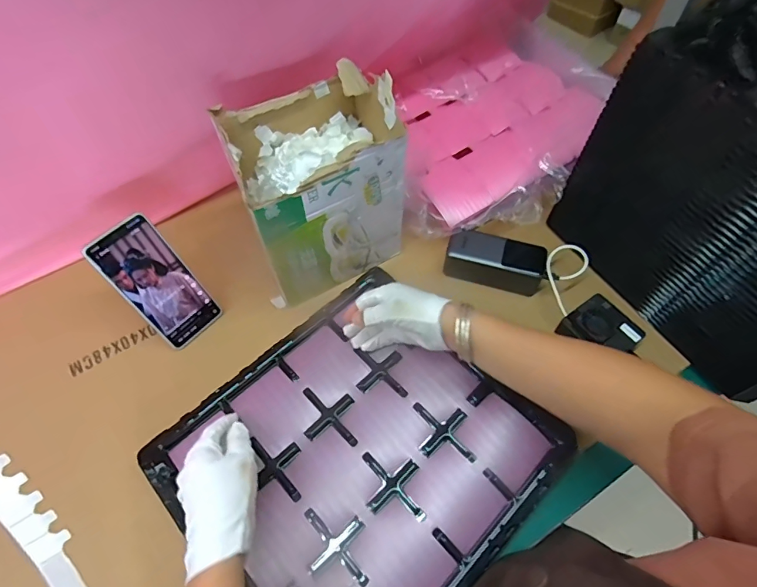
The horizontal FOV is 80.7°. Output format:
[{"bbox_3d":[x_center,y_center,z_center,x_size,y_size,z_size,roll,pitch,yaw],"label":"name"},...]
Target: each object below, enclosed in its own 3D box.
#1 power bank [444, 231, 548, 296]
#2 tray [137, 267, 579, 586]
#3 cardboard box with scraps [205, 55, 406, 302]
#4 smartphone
[{"bbox_3d":[0.163,-0.043,0.620,0.135,0.049,0.057,14,56,9],"label":"power bank"},{"bbox_3d":[-0.023,0.178,0.500,0.354,0.024,0.335,-38,63,-24],"label":"tray"},{"bbox_3d":[-0.074,-0.130,0.572,0.196,0.218,0.152,-28,61,-15],"label":"cardboard box with scraps"},{"bbox_3d":[-0.270,-0.010,0.551,0.078,0.166,0.005,-44,38,-23],"label":"smartphone"}]

